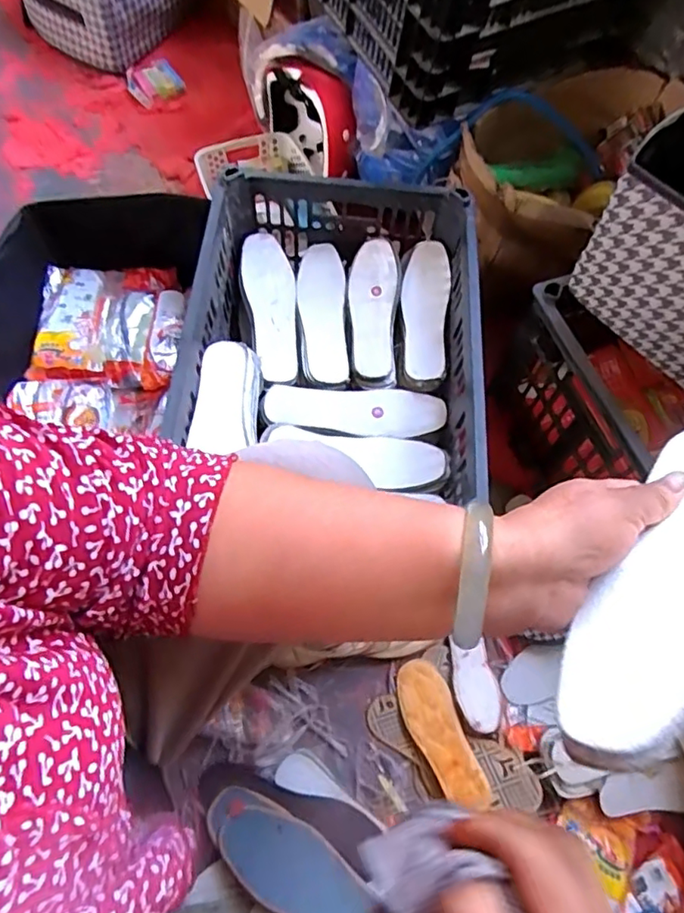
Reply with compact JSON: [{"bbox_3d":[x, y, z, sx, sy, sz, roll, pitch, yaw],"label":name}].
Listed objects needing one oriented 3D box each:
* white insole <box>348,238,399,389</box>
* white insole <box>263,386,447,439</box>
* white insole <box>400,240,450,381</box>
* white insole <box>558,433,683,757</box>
[{"bbox_3d":[0.042,-0.200,0.792,0.066,0.037,0.215,4,65,0],"label":"white insole"},{"bbox_3d":[0.016,-0.057,0.756,0.230,0.016,0.066,1,65,-2],"label":"white insole"},{"bbox_3d":[0.112,-0.203,0.794,0.063,0.035,0.221,7,65,1],"label":"white insole"},{"bbox_3d":[0.172,0.050,0.293,0.226,0.062,0.013,-44,111,-31],"label":"white insole"}]

